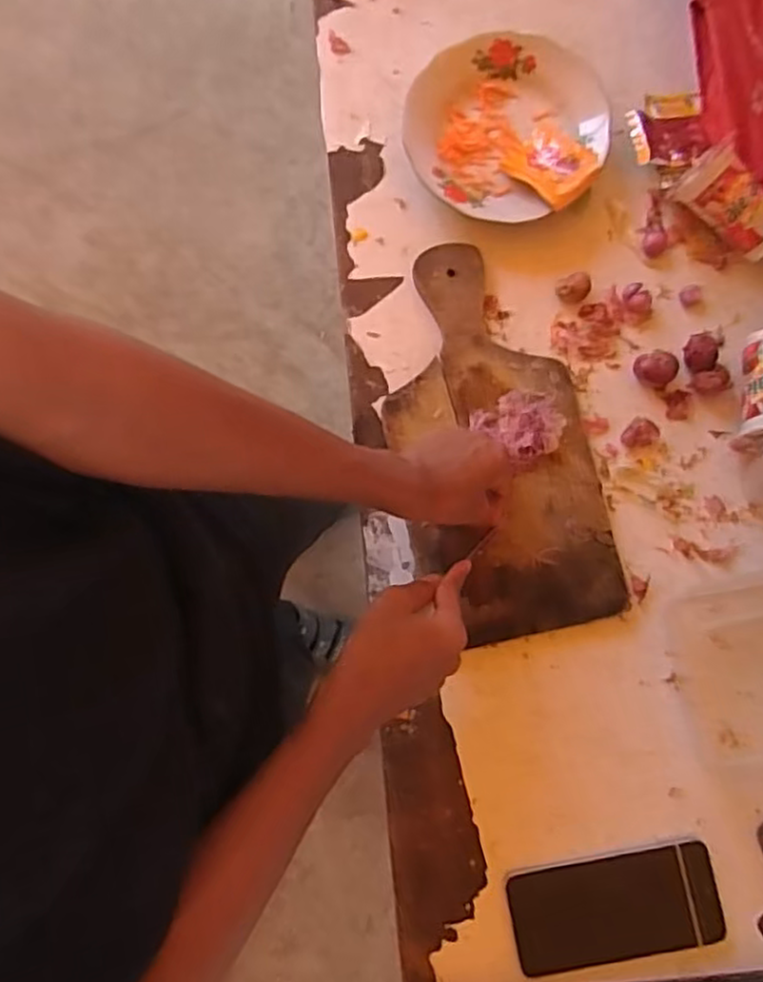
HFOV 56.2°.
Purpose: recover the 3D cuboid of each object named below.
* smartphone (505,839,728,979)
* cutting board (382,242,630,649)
[{"bbox_3d":[0.183,0.325,0.561,0.160,0.016,0.076,-13,85,1],"label":"smartphone"},{"bbox_3d":[0.091,-0.047,0.617,0.167,0.016,0.342,-15,81,-3],"label":"cutting board"}]

